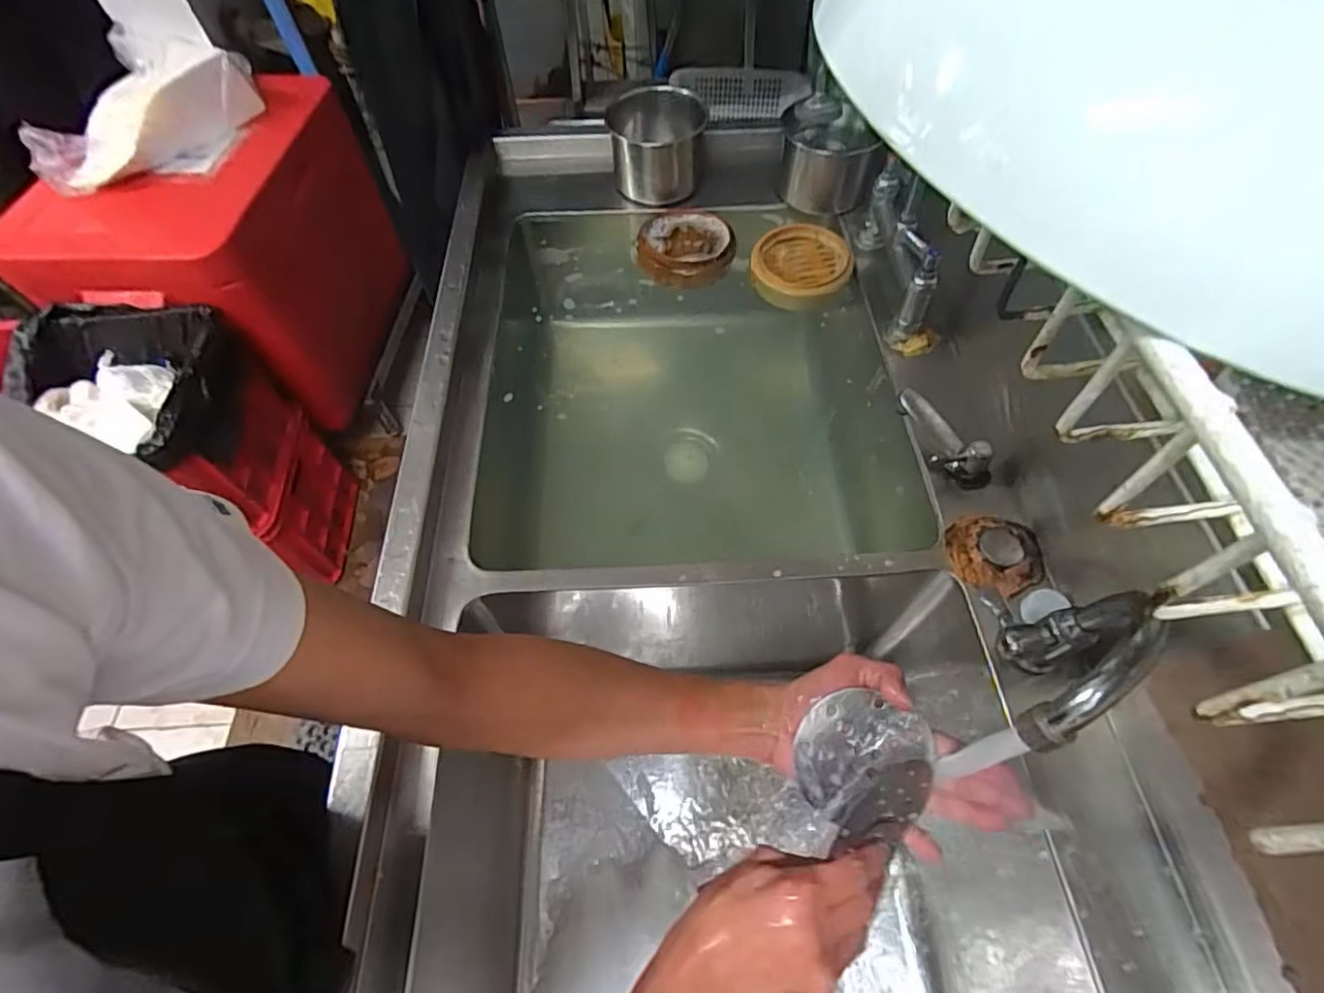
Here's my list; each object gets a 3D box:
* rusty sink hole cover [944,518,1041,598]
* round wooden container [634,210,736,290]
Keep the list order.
[{"bbox_3d":[0.344,0.061,0.621,0.089,0.022,0.083,21,60,12],"label":"rusty sink hole cover"},{"bbox_3d":[0.040,-0.386,0.934,0.146,0.043,0.148,0,57,0],"label":"round wooden container"}]

